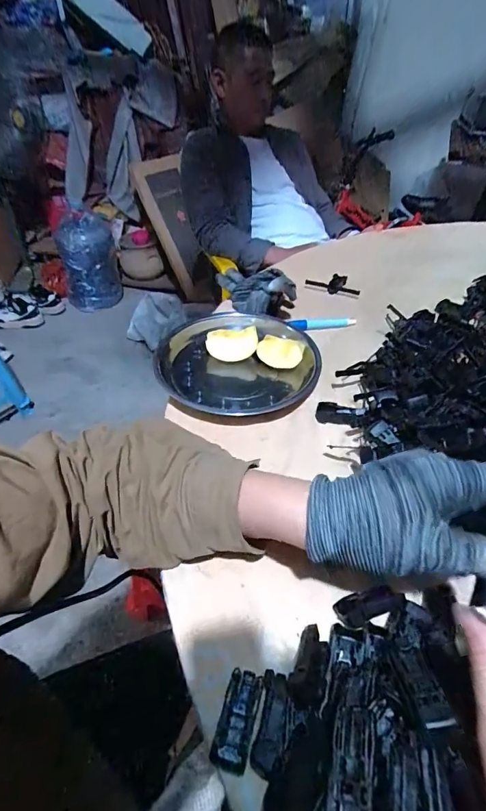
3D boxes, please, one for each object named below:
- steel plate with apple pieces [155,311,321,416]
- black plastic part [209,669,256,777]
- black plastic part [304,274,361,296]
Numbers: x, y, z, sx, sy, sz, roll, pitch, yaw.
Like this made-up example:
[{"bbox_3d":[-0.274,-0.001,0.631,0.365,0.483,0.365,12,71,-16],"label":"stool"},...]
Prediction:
[{"bbox_3d":[-0.005,-0.045,0.469,0.178,0.052,0.180,0,43,0],"label":"steel plate with apple pieces"},{"bbox_3d":[-0.004,0.183,0.237,0.019,0.015,0.048,9,44,10],"label":"black plastic part"},{"bbox_3d":[0.143,-0.188,0.624,0.081,0.012,0.049,18,46,18],"label":"black plastic part"}]

